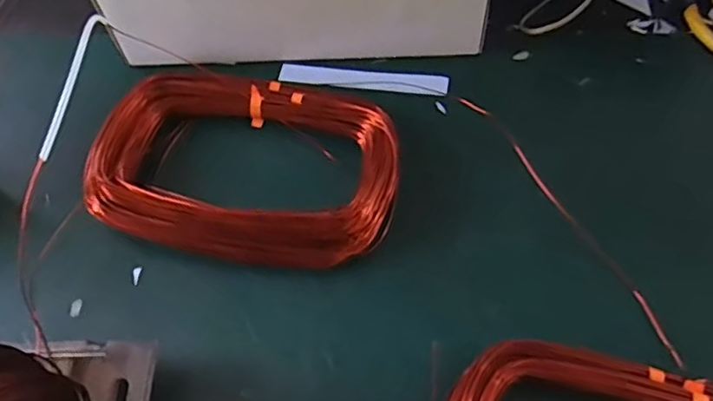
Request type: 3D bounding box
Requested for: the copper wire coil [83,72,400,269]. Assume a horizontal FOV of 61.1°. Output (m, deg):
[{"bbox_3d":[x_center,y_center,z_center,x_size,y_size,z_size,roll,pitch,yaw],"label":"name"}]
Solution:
[{"bbox_3d":[-0.062,-0.024,0.353,0.172,0.026,0.112,10,63,8],"label":"copper wire coil"}]

